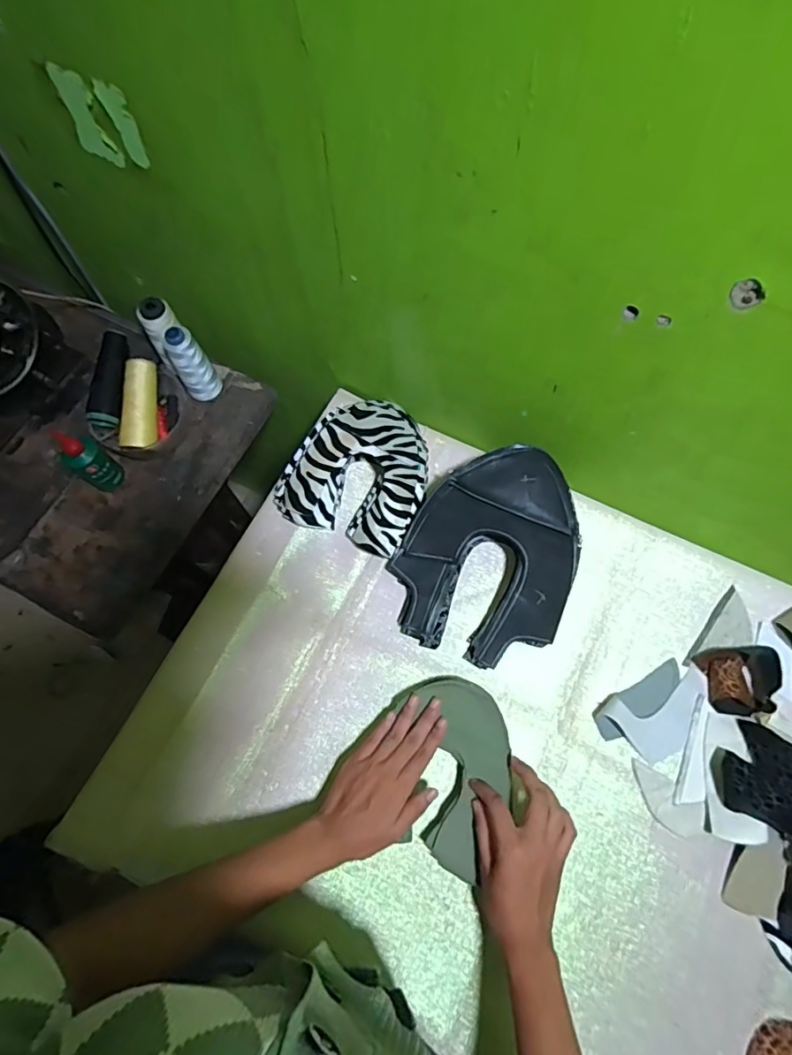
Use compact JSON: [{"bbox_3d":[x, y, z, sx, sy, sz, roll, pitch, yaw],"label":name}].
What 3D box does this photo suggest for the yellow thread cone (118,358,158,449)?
[{"bbox_3d":[-0.317,-0.153,0.665,0.034,0.038,0.113,3,88,3],"label":"yellow thread cone"}]

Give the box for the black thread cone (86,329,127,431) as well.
[{"bbox_3d":[-0.352,-0.181,0.655,0.034,0.029,0.119,5,84,4],"label":"black thread cone"}]

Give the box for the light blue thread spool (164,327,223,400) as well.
[{"bbox_3d":[-0.262,-0.208,0.685,0.044,0.110,0.037,-34,73,-9],"label":"light blue thread spool"}]

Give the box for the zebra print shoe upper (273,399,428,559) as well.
[{"bbox_3d":[-0.037,-0.071,0.647,0.160,0.073,0.187,24,73,10],"label":"zebra print shoe upper"}]

